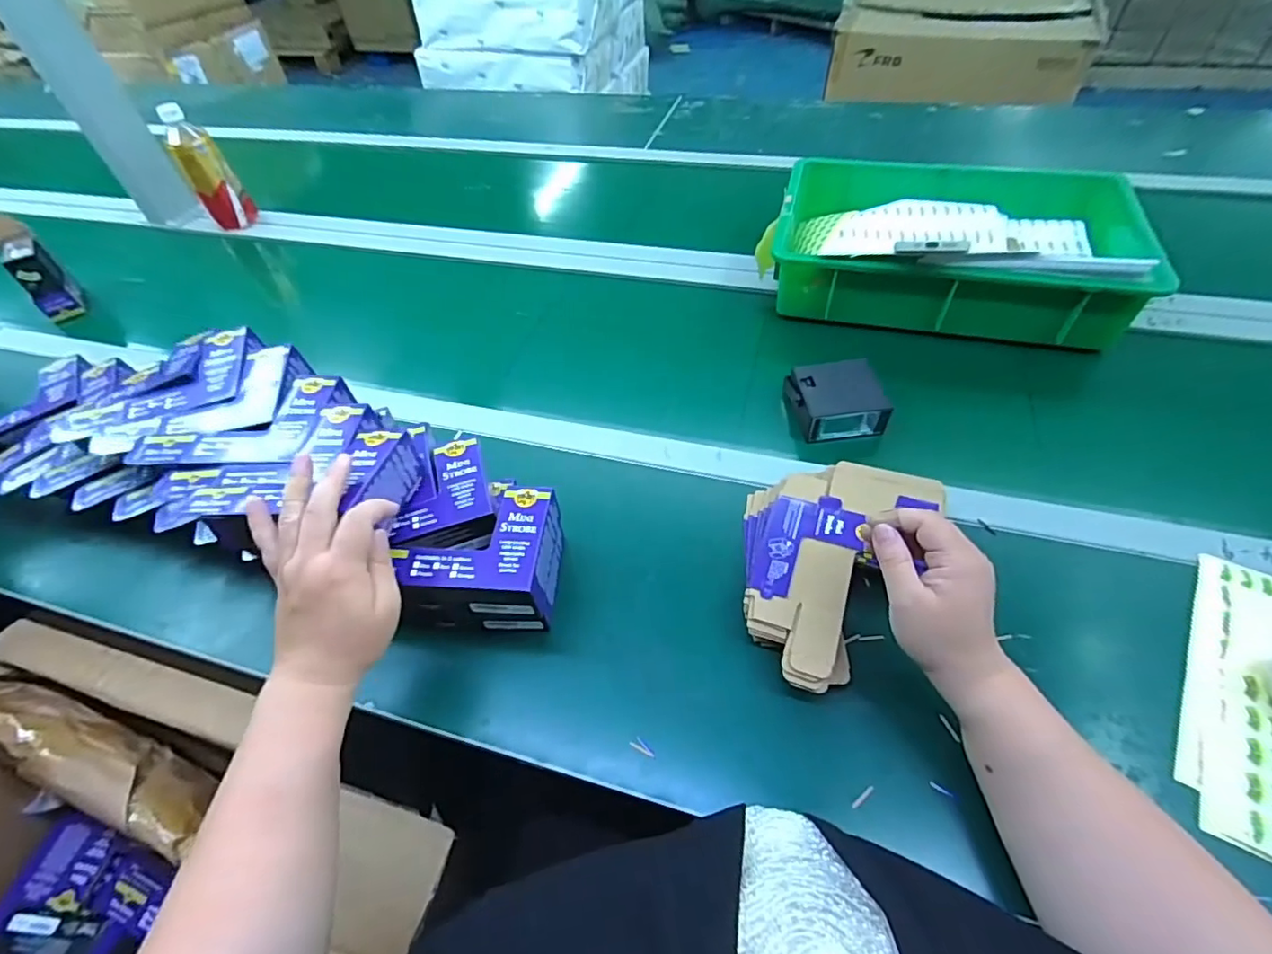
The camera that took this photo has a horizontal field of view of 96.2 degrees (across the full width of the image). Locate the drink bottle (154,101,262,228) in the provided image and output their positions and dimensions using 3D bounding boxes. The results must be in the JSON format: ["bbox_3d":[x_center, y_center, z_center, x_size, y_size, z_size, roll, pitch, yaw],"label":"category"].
[{"bbox_3d":[-0.698,-0.497,0.932,0.066,0.179,0.055,-33,56,-20],"label":"drink bottle"}]

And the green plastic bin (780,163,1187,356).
[{"bbox_3d":[0.389,-0.294,0.730,0.421,0.112,0.279,9,53,12],"label":"green plastic bin"}]

